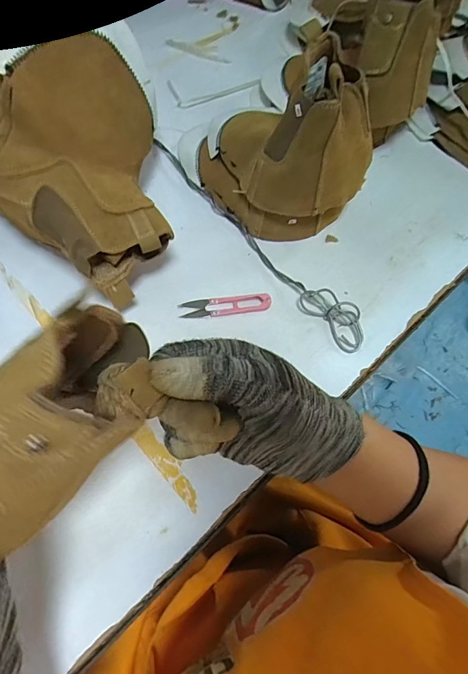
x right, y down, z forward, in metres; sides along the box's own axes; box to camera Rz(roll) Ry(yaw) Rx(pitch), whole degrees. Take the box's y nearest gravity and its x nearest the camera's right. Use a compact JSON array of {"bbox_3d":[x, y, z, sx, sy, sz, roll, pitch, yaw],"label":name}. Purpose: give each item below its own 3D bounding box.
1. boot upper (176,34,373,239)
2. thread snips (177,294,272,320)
[{"bbox_3d":[0.037,-0.244,0.465,0.140,0.173,0.237,-31,68,-17],"label":"boot upper"},{"bbox_3d":[-0.009,-0.036,0.446,0.100,0.008,0.022,-8,63,-6],"label":"thread snips"}]

